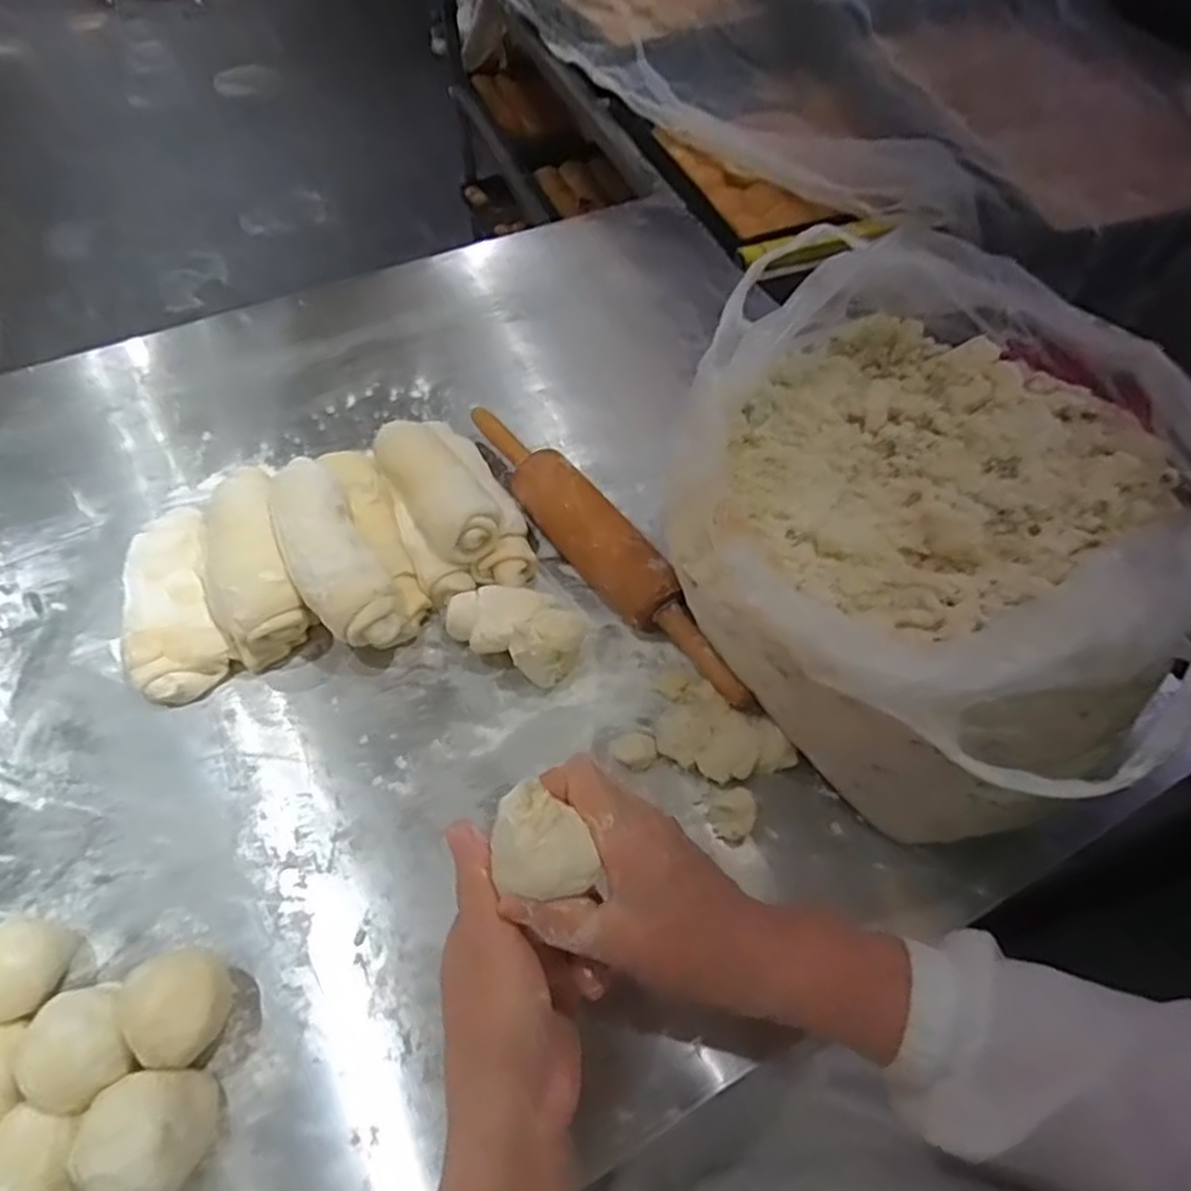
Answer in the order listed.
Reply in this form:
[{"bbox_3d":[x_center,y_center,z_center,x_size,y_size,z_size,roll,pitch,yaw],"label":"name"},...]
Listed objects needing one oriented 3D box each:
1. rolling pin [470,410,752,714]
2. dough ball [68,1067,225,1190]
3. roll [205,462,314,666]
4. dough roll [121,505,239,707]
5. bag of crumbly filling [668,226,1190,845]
[{"bbox_3d":[0.002,-0.045,0.568,0.046,0.042,0.334,-31,62,-19],"label":"rolling pin"},{"bbox_3d":[-0.220,0.263,0.366,0.052,0.052,0.051,0,57,-1],"label":"dough ball"},{"bbox_3d":[-0.253,-0.023,0.544,0.062,0.063,0.132,-19,59,-13],"label":"roll"},{"bbox_3d":[-0.307,0.007,0.543,0.064,0.038,0.147,-20,59,-13],"label":"dough roll"},{"bbox_3d":[0.205,-0.036,0.472,0.242,0.197,0.335,-6,57,-5],"label":"bag of crumbly filling"}]

